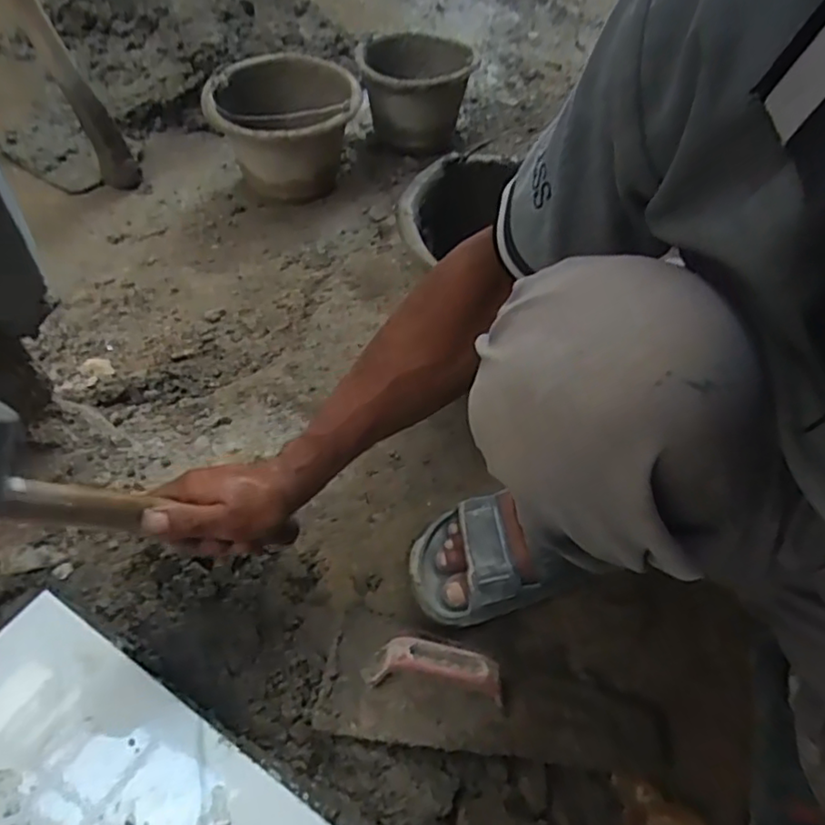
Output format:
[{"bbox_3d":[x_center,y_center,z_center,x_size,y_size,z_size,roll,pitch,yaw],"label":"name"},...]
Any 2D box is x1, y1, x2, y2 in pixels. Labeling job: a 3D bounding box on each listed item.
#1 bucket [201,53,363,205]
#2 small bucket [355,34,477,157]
[{"bbox_3d":[-0.222,-0.503,1.101,0.240,0.188,0.302,-5,54,-8],"label":"bucket"},{"bbox_3d":[0.004,-0.607,1.215,0.208,0.187,0.184,-5,54,-8],"label":"small bucket"}]

